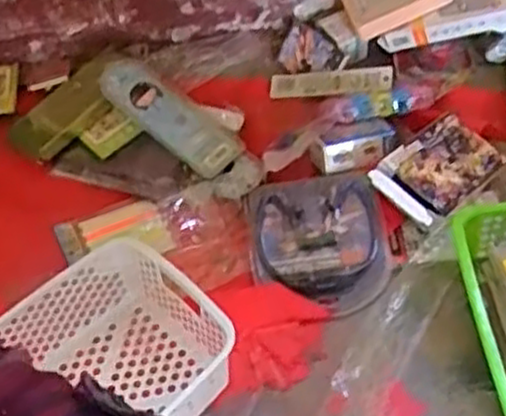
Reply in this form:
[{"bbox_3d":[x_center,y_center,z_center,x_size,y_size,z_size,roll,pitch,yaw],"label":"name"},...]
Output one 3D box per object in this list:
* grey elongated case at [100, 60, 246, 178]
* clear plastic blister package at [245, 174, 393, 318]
[{"bbox_3d":[-0.106,-0.117,0.996,0.217,0.041,0.078,38,63,23],"label":"grey elongated case"},{"bbox_3d":[0.079,0.039,0.904,0.158,0.029,0.173,-6,56,-5],"label":"clear plastic blister package"}]

